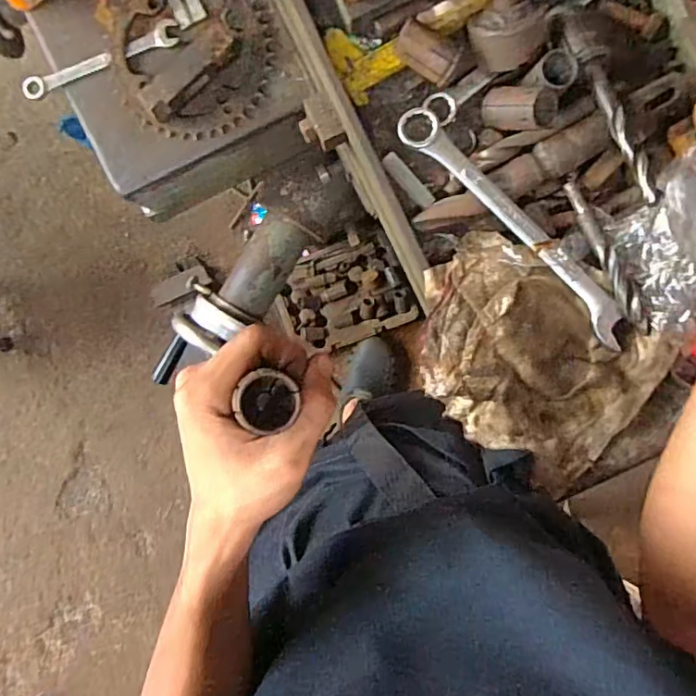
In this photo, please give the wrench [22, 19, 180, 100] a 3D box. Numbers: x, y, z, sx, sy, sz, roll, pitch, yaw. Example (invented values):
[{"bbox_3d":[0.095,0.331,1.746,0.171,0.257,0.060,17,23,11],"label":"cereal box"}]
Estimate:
[{"bbox_3d":[-0.237,-0.276,0.531,0.158,0.010,0.022,-20,94,2],"label":"wrench"}]

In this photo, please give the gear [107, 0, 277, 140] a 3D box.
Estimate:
[{"bbox_3d":[-0.147,-0.280,0.527,0.153,0.010,0.150,0,94,1],"label":"gear"}]

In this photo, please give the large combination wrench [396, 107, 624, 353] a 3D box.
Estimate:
[{"bbox_3d":[0.133,-0.095,0.440,0.029,0.012,0.248,-44,92,4],"label":"large combination wrench"}]

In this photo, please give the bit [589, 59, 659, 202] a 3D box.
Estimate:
[{"bbox_3d":[0.209,-0.165,0.421,0.013,0.010,0.123,-15,75,2],"label":"bit"}]

